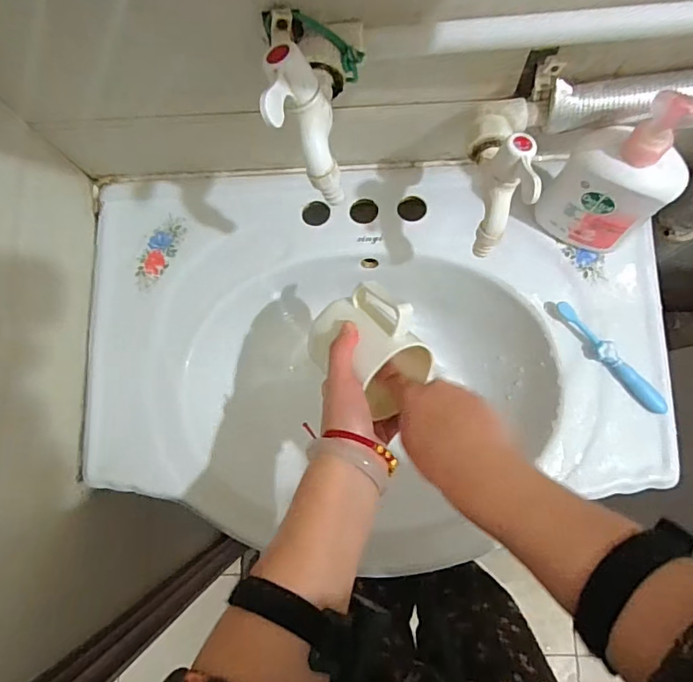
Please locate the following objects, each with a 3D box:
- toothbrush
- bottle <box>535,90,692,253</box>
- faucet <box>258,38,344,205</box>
[{"bbox_3d":[0.262,0.015,0.499,0.021,0.016,0.139,-37,81,-3],"label":"toothbrush"},{"bbox_3d":[0.239,-0.141,0.445,0.094,0.185,0.054,21,83,7],"label":"bottle"},{"bbox_3d":[-0.027,-0.147,0.325,0.036,0.086,0.082,-5,81,3],"label":"faucet"}]

